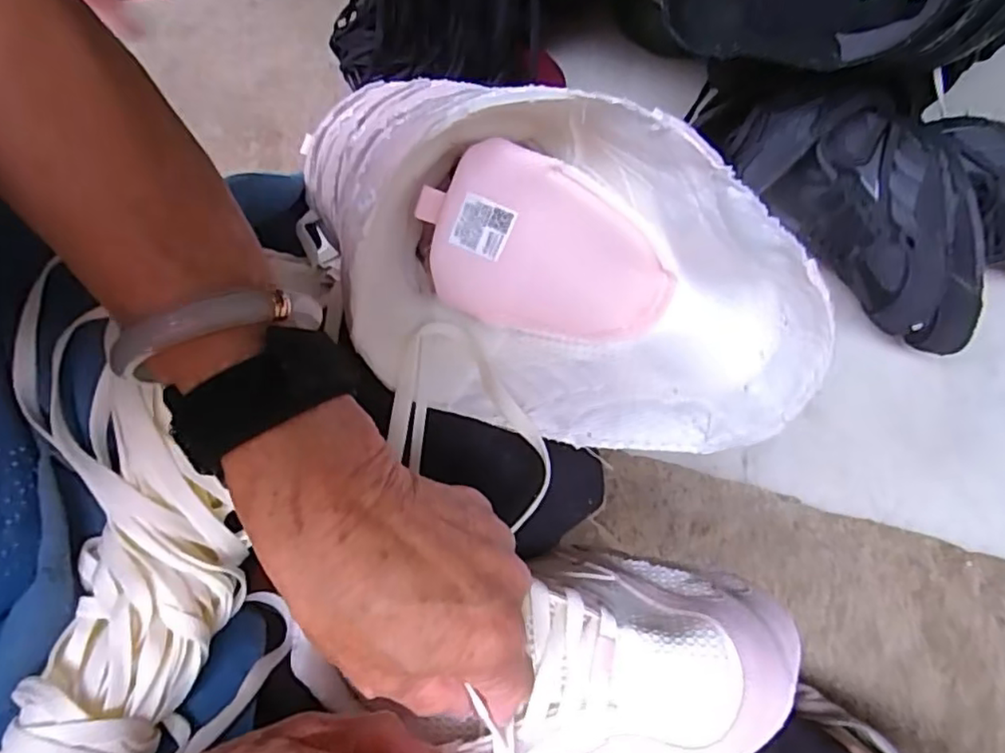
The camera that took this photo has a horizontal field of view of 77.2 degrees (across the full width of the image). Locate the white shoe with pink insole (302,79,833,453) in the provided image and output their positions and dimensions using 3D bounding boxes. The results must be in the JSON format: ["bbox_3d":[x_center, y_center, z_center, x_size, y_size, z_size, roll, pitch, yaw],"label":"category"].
[{"bbox_3d":[0.031,-0.049,0.300,0.221,0.110,0.147,13,111,8],"label":"white shoe with pink insole"}]

